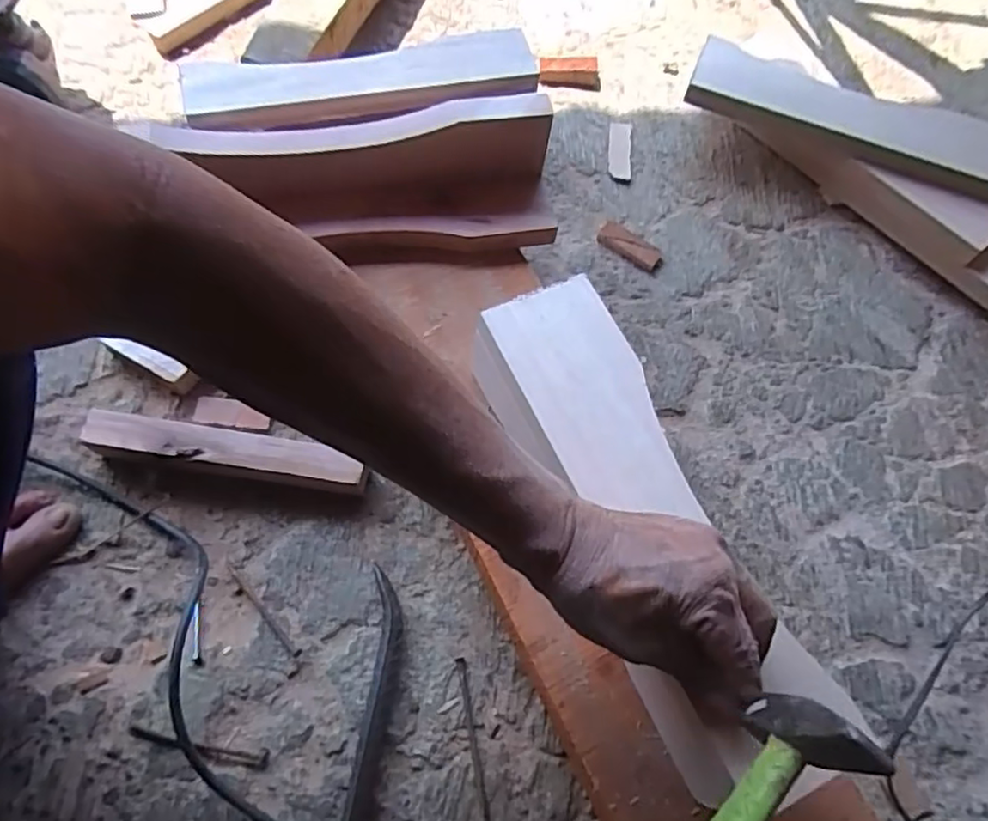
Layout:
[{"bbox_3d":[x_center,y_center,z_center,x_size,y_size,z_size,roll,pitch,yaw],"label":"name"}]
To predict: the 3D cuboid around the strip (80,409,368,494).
[{"bbox_3d":[-0.214,0.035,0.528,0.220,0.040,0.030,9,66,1],"label":"strip"}]

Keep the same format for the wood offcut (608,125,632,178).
[{"bbox_3d":[0.137,-0.283,0.705,0.024,0.005,0.079,6,66,0],"label":"wood offcut"}]

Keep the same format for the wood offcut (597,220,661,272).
[{"bbox_3d":[0.136,-0.166,0.653,0.067,0.010,0.026,39,70,13],"label":"wood offcut"}]

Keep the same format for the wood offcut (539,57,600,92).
[{"bbox_3d":[0.087,-0.383,0.739,0.069,0.025,0.029,0,66,-3],"label":"wood offcut"}]

